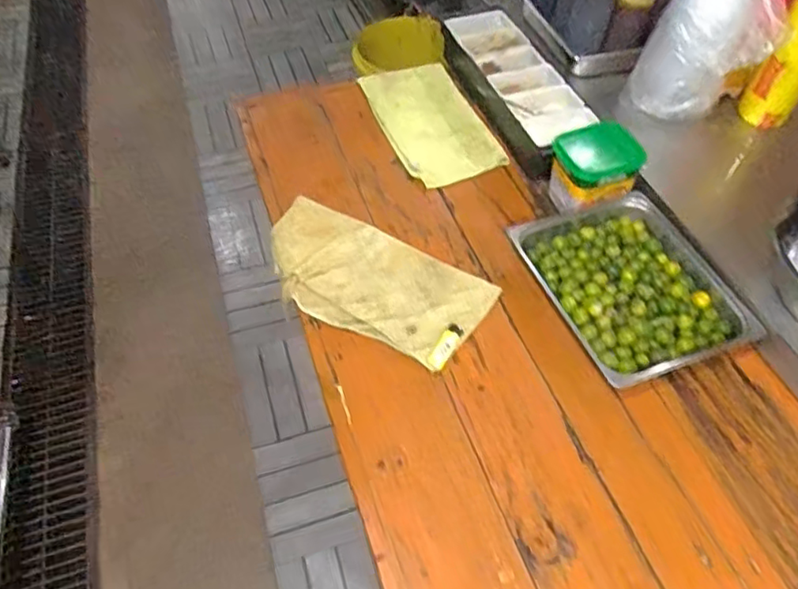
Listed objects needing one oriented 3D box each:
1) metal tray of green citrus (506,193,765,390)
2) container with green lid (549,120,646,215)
[{"bbox_3d":[0.374,-0.025,0.980,0.277,0.047,0.336,-18,55,-15],"label":"metal tray of green citrus"},{"bbox_3d":[0.337,-0.226,1.064,0.132,0.100,0.122,-13,53,-11],"label":"container with green lid"}]

